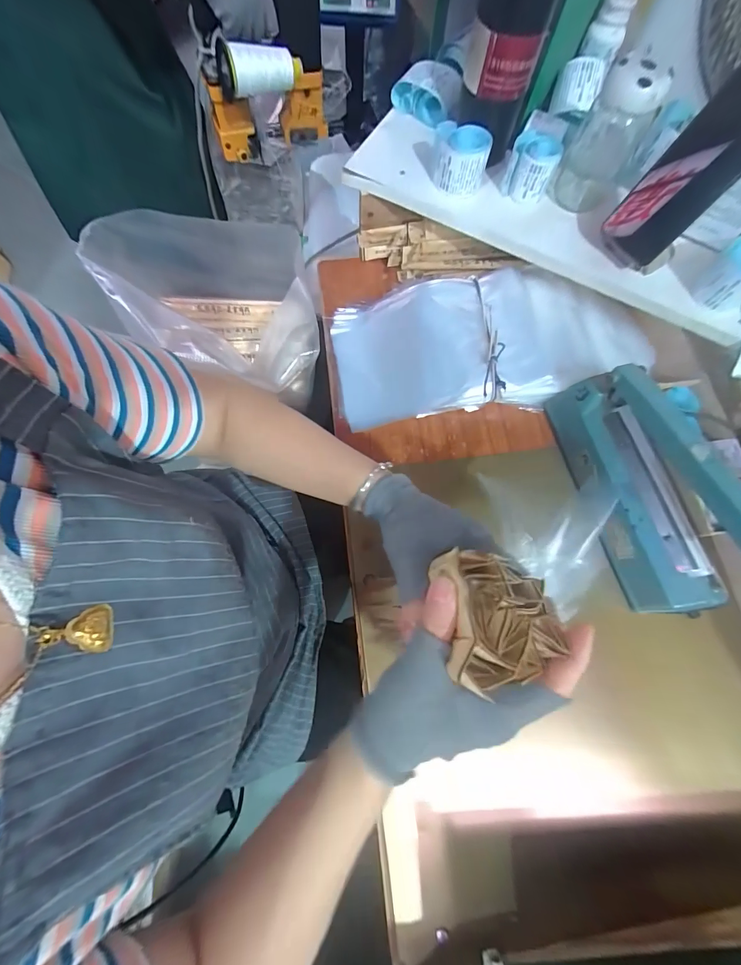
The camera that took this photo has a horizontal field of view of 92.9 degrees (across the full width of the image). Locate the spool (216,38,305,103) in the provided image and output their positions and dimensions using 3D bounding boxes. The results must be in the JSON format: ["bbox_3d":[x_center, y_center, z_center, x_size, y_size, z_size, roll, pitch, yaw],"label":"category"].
[{"bbox_3d":[-0.165,-0.628,0.538,0.130,0.065,0.062,-18,75,-7],"label":"spool"}]

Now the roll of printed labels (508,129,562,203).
[{"bbox_3d":[0.215,-0.421,0.473,0.059,0.056,0.062,1,74,-2],"label":"roll of printed labels"}]

